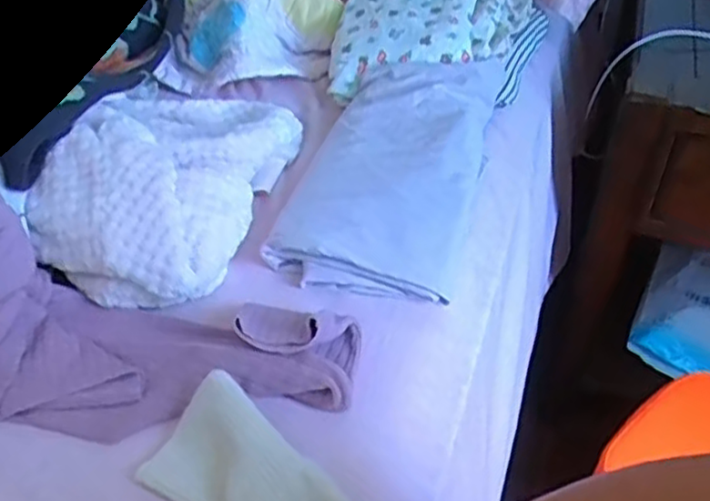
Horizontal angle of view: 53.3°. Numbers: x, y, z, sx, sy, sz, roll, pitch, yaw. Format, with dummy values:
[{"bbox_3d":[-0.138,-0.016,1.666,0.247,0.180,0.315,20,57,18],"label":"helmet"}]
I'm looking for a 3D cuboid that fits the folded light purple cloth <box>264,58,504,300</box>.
[{"bbox_3d":[0.037,-0.085,0.685,0.160,0.062,0.310,11,44,12],"label":"folded light purple cloth"}]

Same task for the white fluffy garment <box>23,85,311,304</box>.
[{"bbox_3d":[-0.166,-0.074,0.630,0.163,0.082,0.258,8,44,9],"label":"white fluffy garment"}]

